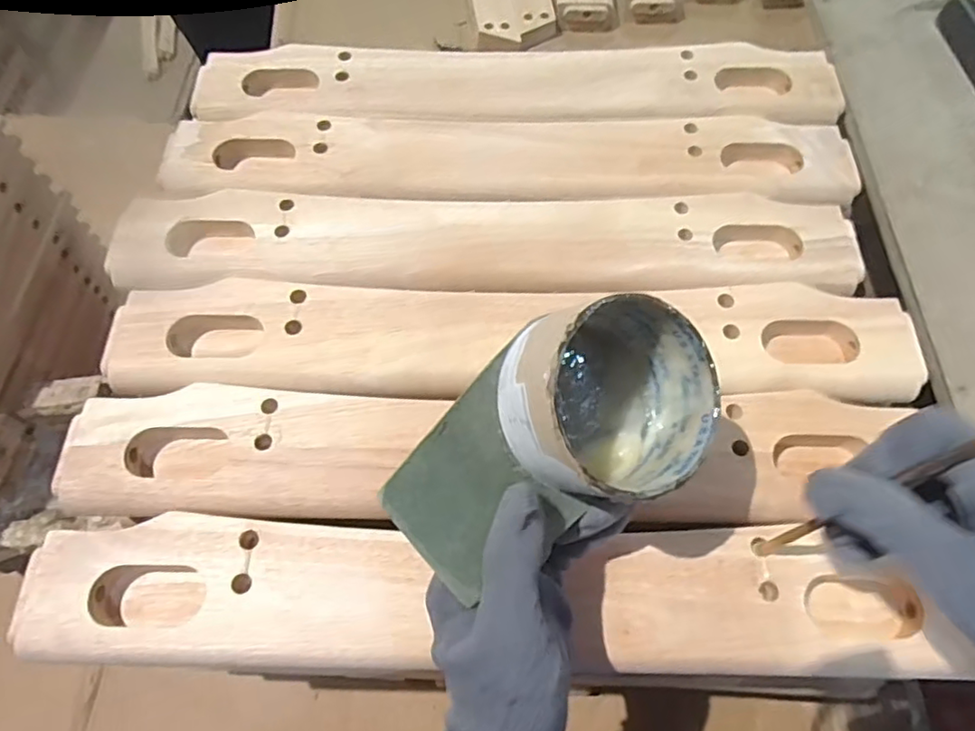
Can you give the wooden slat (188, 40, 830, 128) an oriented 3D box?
[{"bbox_3d":[0.019,-0.213,0.477,0.484,0.021,0.088,0,65,-1],"label":"wooden slat"}]

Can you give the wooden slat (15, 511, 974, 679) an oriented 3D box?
[{"bbox_3d":[-0.005,0.121,0.322,0.464,0.026,0.069,1,65,1],"label":"wooden slat"}]

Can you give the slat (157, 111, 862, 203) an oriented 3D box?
[{"bbox_3d":[0.015,-0.152,0.444,0.483,0.020,0.086,2,65,0],"label":"slat"}]

